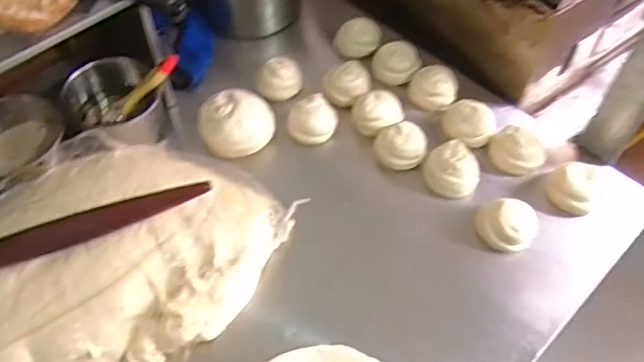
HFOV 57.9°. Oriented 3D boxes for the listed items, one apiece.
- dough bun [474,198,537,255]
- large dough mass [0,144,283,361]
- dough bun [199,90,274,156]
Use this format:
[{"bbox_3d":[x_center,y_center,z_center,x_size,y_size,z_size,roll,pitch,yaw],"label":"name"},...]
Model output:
[{"bbox_3d":[0.226,0.049,0.704,0.069,0.036,0.061,27,58,18],"label":"dough bun"},{"bbox_3d":[-0.285,0.110,0.653,0.488,0.069,0.289,-34,61,-22],"label":"large dough mass"},{"bbox_3d":[-0.116,-0.082,0.794,0.098,0.056,0.080,-6,54,-5],"label":"dough bun"}]

